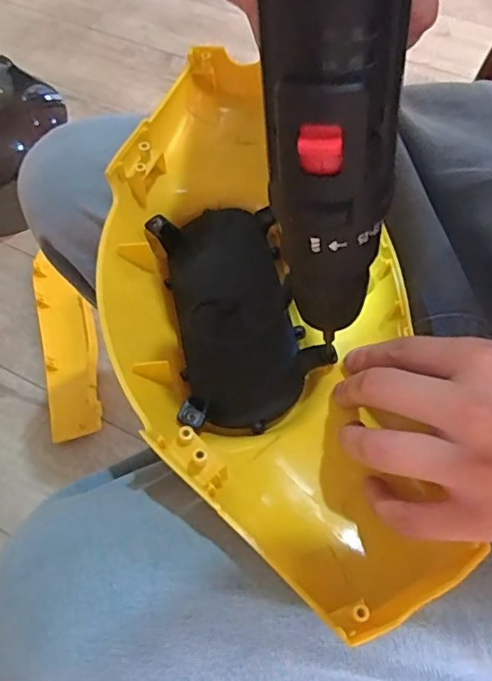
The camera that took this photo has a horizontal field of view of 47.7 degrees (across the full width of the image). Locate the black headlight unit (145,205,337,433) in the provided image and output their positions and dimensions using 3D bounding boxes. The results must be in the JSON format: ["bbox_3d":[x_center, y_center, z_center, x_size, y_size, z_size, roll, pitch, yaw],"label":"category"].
[{"bbox_3d":[-0.006,-0.024,0.350,0.088,0.038,0.160,-11,62,-4],"label":"black headlight unit"}]

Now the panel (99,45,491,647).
[{"bbox_3d":[-0.003,-0.024,0.340,0.155,0.065,0.368,-14,64,-9],"label":"panel"}]

